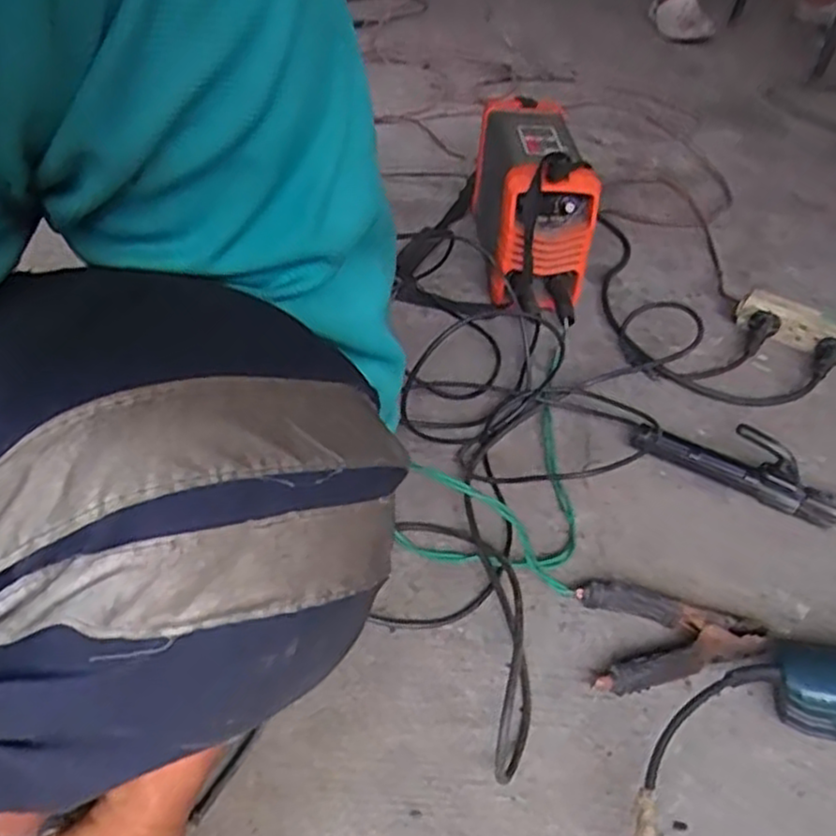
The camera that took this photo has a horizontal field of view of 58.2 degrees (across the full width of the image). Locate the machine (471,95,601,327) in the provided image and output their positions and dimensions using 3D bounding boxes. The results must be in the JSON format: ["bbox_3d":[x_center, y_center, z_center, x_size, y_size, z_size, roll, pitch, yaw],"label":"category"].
[{"bbox_3d":[0.140,-0.255,0.912,0.114,0.170,0.280,4,42,-4],"label":"machine"}]

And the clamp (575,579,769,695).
[{"bbox_3d":[0.196,0.170,0.577,0.132,0.032,0.084,4,41,-2],"label":"clamp"}]

